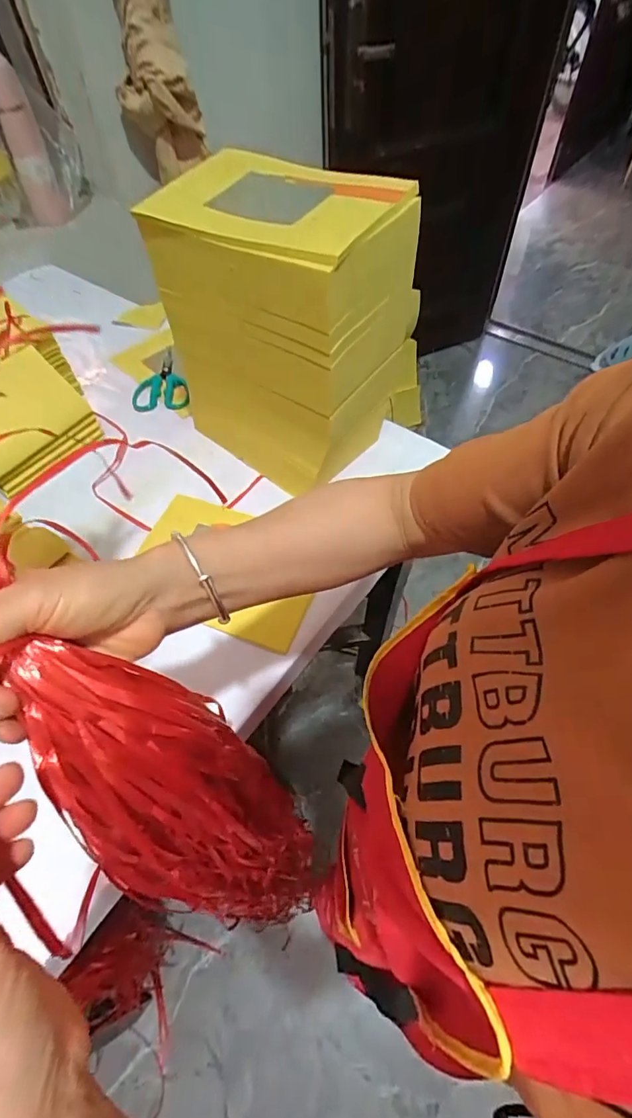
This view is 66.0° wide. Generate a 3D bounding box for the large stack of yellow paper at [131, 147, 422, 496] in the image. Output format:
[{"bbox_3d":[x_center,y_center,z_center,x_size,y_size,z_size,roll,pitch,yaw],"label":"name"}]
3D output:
[{"bbox_3d":[-0.040,-0.256,0.582,0.249,0.299,0.172,26,62,19],"label":"large stack of yellow paper"}]

